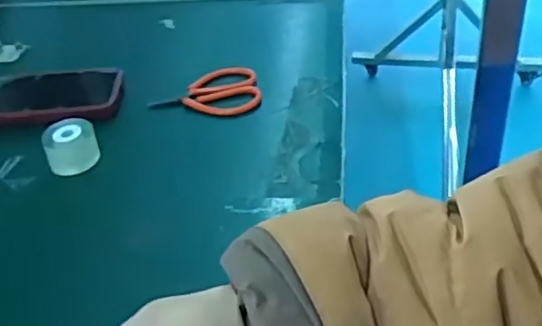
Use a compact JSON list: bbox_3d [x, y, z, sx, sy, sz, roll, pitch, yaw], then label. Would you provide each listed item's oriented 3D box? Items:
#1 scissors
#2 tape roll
[{"bbox_3d":[-0.070,-0.072,0.659,0.115,0.014,0.077,-13,40,-7],"label":"scissors"},{"bbox_3d":[-0.190,-0.018,0.585,0.046,0.036,0.037,-15,40,-10],"label":"tape roll"}]

